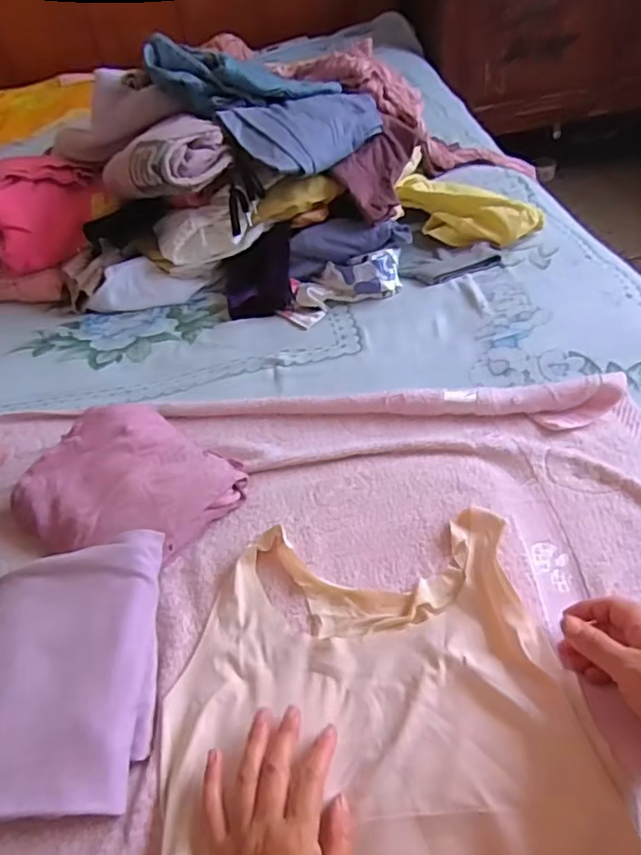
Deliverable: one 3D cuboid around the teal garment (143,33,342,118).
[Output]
[{"bbox_3d":[-0.123,-0.553,0.964,0.305,0.090,0.067,-4,41,-22],"label":"teal garment"}]

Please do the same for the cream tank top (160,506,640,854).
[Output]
[{"bbox_3d":[0.040,0.208,0.466,0.318,0.036,0.279,-8,52,3],"label":"cream tank top"}]

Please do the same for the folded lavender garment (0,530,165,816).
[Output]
[{"bbox_3d":[-0.217,0.198,0.488,0.155,0.076,0.205,-6,44,2],"label":"folded lavender garment"}]

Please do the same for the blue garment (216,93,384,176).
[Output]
[{"bbox_3d":[-0.011,-0.492,0.963,0.272,0.080,0.133,-37,51,-24],"label":"blue garment"}]

